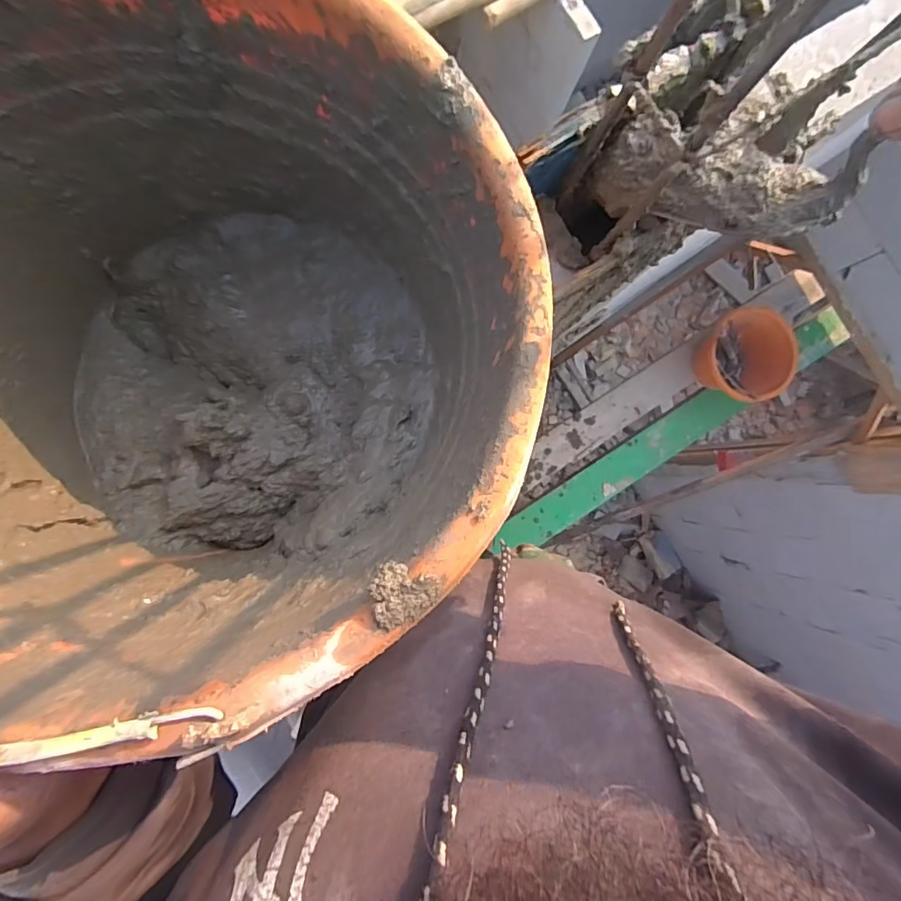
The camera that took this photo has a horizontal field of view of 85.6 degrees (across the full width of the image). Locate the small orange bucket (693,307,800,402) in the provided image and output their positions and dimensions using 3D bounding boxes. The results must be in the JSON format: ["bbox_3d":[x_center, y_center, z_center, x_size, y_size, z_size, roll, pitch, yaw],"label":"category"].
[{"bbox_3d":[0.847,-0.265,1.400,0.226,0.147,0.265,-28,91,-8],"label":"small orange bucket"}]

